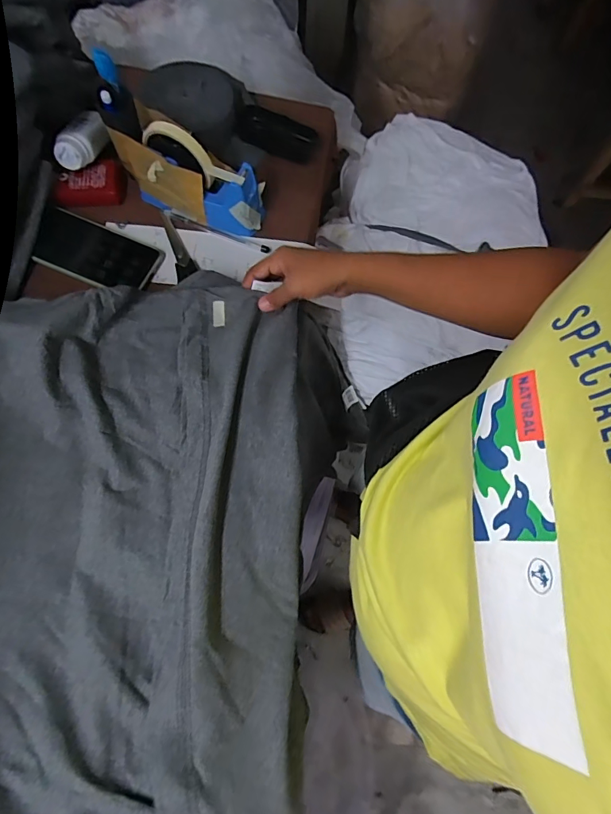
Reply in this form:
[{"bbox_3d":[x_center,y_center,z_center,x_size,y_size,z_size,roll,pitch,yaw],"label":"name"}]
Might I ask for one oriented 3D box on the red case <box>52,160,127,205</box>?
[{"bbox_3d":[-0.273,-0.283,0.528,0.084,0.031,0.049,-8,72,-5],"label":"red case"}]

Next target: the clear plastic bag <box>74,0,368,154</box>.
[{"bbox_3d":[-0.124,-0.633,0.731,0.489,0.097,0.264,8,72,0],"label":"clear plastic bag"}]

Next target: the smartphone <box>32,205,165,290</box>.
[{"bbox_3d":[-0.257,-0.194,0.512,0.150,0.014,0.079,20,72,4],"label":"smartphone"}]

